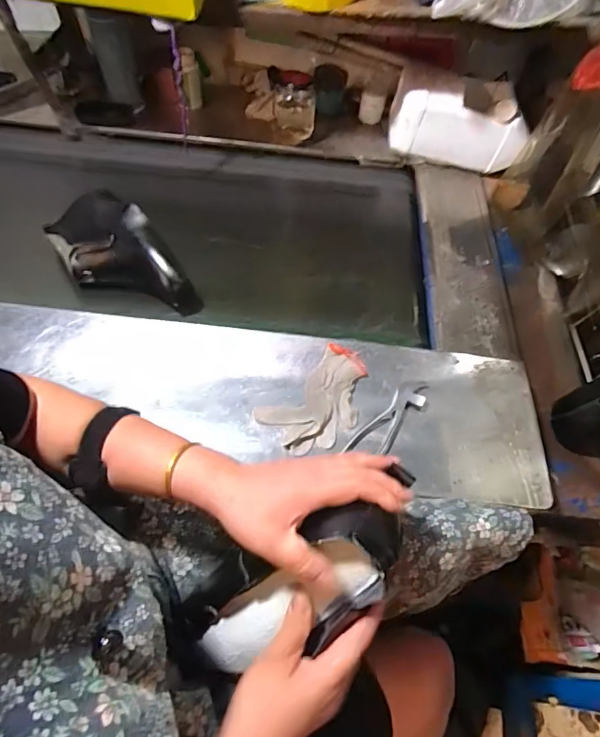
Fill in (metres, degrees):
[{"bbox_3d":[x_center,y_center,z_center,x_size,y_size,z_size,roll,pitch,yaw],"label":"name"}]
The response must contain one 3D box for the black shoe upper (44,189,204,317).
[{"bbox_3d":[-0.285,-0.171,0.747,0.125,0.104,0.260,-37,68,-23],"label":"black shoe upper"}]

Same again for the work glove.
[{"bbox_3d":[0.033,0.044,0.653,0.164,0.015,0.101,-38,69,-23],"label":"work glove"}]

